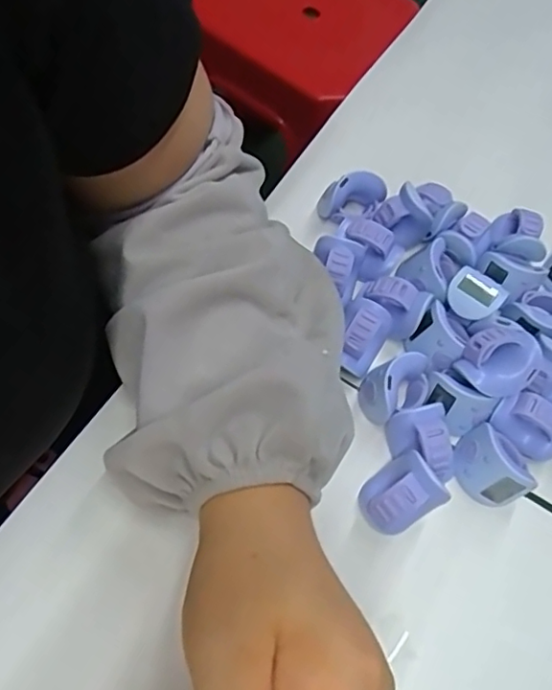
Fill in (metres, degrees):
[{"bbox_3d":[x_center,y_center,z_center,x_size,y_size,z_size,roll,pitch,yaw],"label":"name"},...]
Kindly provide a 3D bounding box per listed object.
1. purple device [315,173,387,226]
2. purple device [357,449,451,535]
[{"bbox_3d":[0.048,-0.092,0.361,0.037,0.028,0.021,-26,72,-19],"label":"purple device"},{"bbox_3d":[0.060,0.072,0.280,0.035,0.024,0.029,-28,67,-15],"label":"purple device"}]

